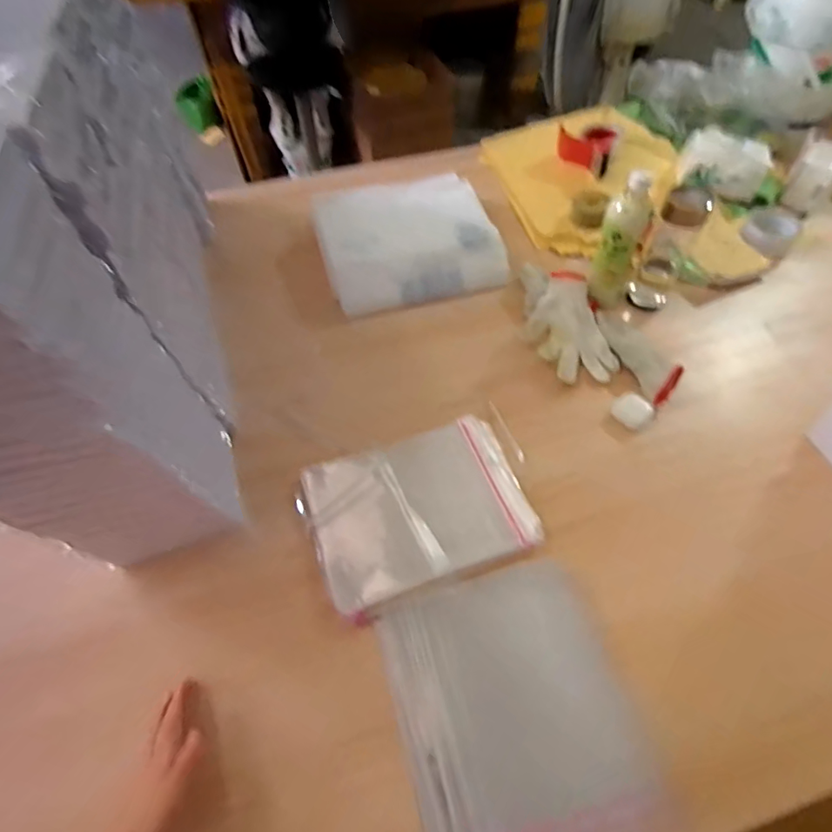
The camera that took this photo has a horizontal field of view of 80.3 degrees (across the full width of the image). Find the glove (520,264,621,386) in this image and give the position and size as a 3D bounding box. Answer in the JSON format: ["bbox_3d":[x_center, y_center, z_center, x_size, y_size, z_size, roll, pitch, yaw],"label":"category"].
[{"bbox_3d":[0.233,-0.159,0.786,0.127,0.051,0.225,-8,55,-4],"label":"glove"}]

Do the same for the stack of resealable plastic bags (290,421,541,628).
[{"bbox_3d":[0.004,0.116,0.612,0.261,0.019,0.190,-19,64,-10],"label":"stack of resealable plastic bags"}]

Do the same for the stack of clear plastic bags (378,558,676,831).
[{"bbox_3d":[0.096,0.294,0.504,0.224,0.035,0.253,-15,56,-9],"label":"stack of clear plastic bags"}]

